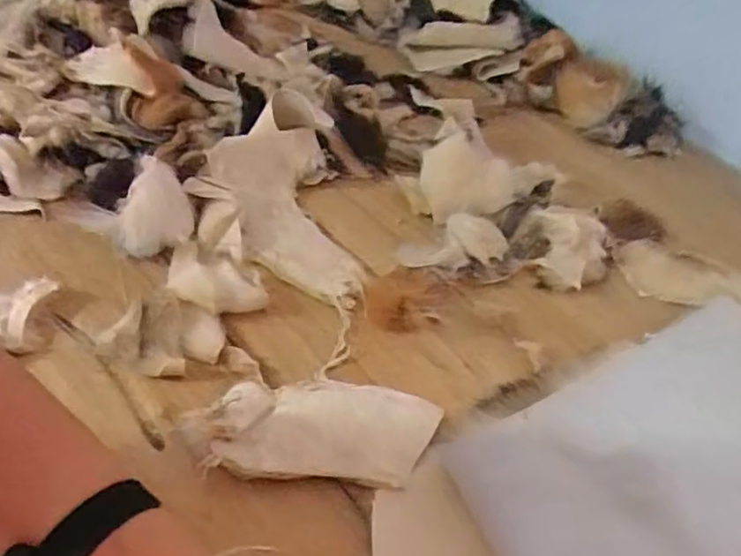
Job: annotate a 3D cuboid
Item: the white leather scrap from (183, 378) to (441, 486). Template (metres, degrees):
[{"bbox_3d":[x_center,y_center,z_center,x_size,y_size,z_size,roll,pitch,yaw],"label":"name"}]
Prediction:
[{"bbox_3d":[-0.039,0.106,0.452,0.176,0.027,0.082,2,42,-4],"label":"white leather scrap"}]

